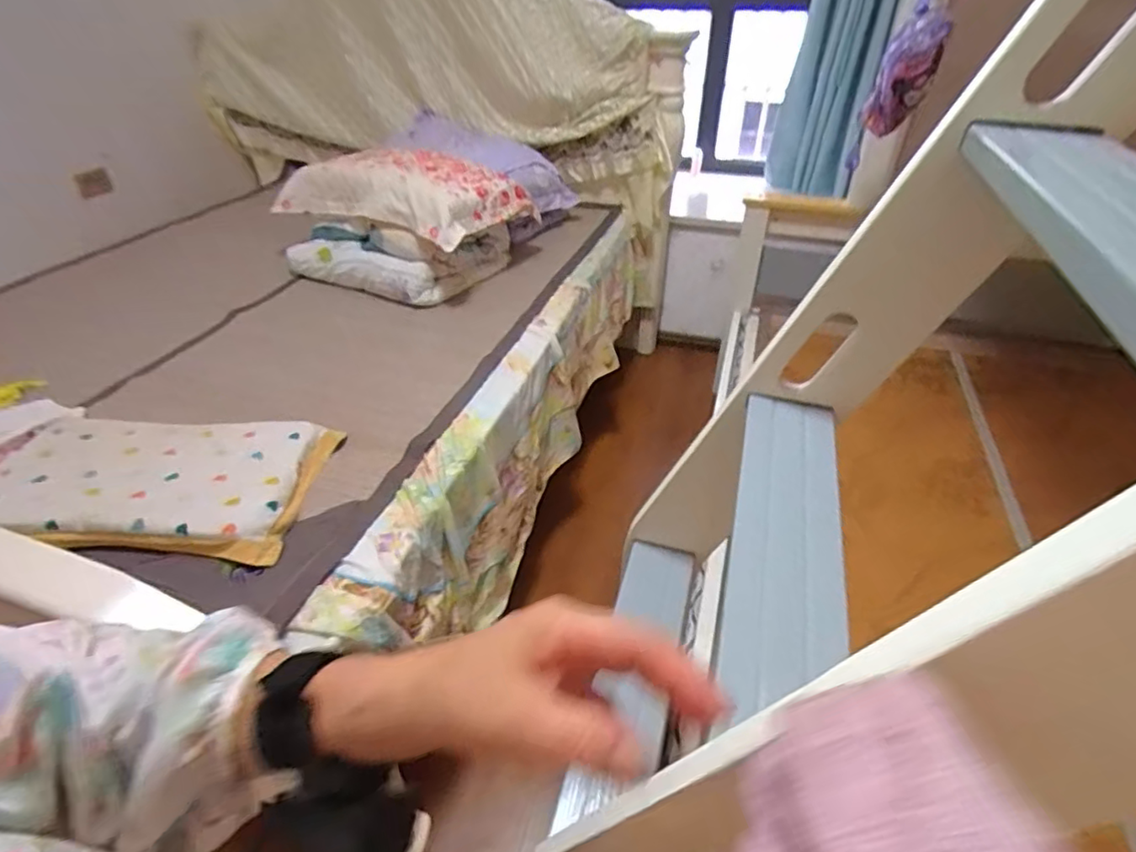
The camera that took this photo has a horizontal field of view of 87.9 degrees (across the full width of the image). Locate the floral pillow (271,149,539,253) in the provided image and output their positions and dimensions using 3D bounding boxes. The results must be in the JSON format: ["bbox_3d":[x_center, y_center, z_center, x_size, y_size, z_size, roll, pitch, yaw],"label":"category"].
[{"bbox_3d":[-0.450,-0.662,1.617,0.602,0.141,0.400,20,43,24],"label":"floral pillow"}]

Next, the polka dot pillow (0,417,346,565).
[{"bbox_3d":[-0.686,0.093,0.981,0.486,0.069,0.285,2,38,2],"label":"polka dot pillow"}]

